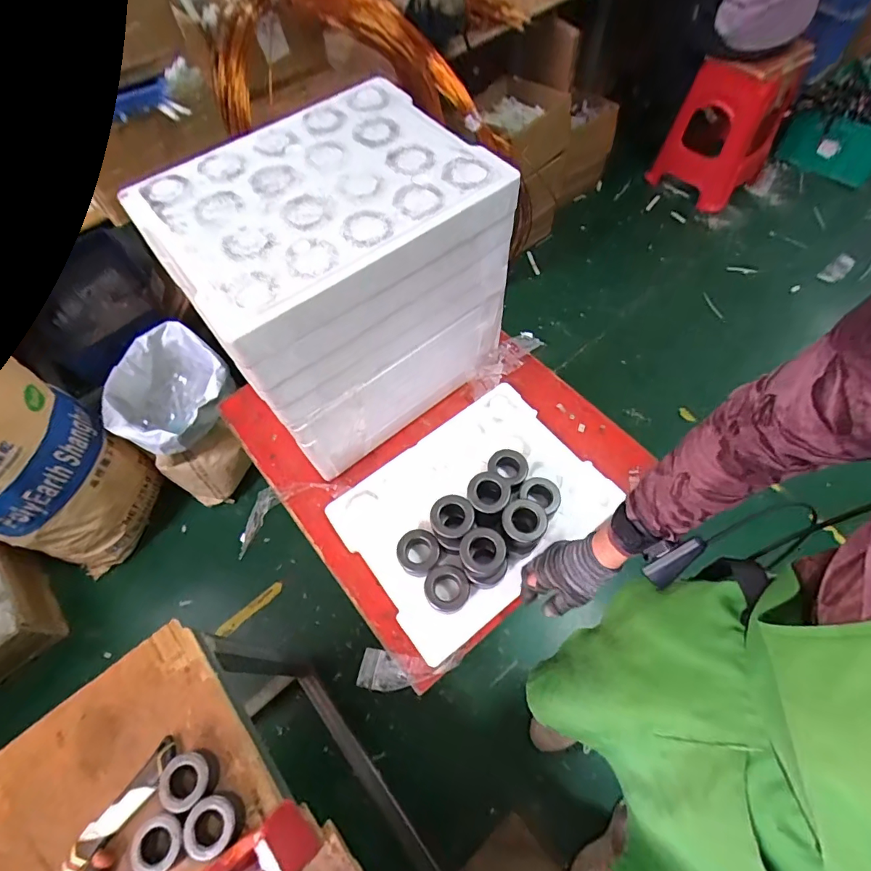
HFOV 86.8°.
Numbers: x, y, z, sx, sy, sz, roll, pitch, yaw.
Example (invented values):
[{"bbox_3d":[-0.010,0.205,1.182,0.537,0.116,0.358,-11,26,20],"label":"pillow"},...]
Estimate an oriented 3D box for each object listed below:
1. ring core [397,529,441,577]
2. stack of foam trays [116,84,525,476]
[{"bbox_3d":[-0.026,0.173,0.672,0.057,0.036,0.062,-1,62,2],"label":"ring core"},{"bbox_3d":[-0.123,-0.205,0.676,0.366,0.344,0.276,-36,66,-15],"label":"stack of foam trays"}]

